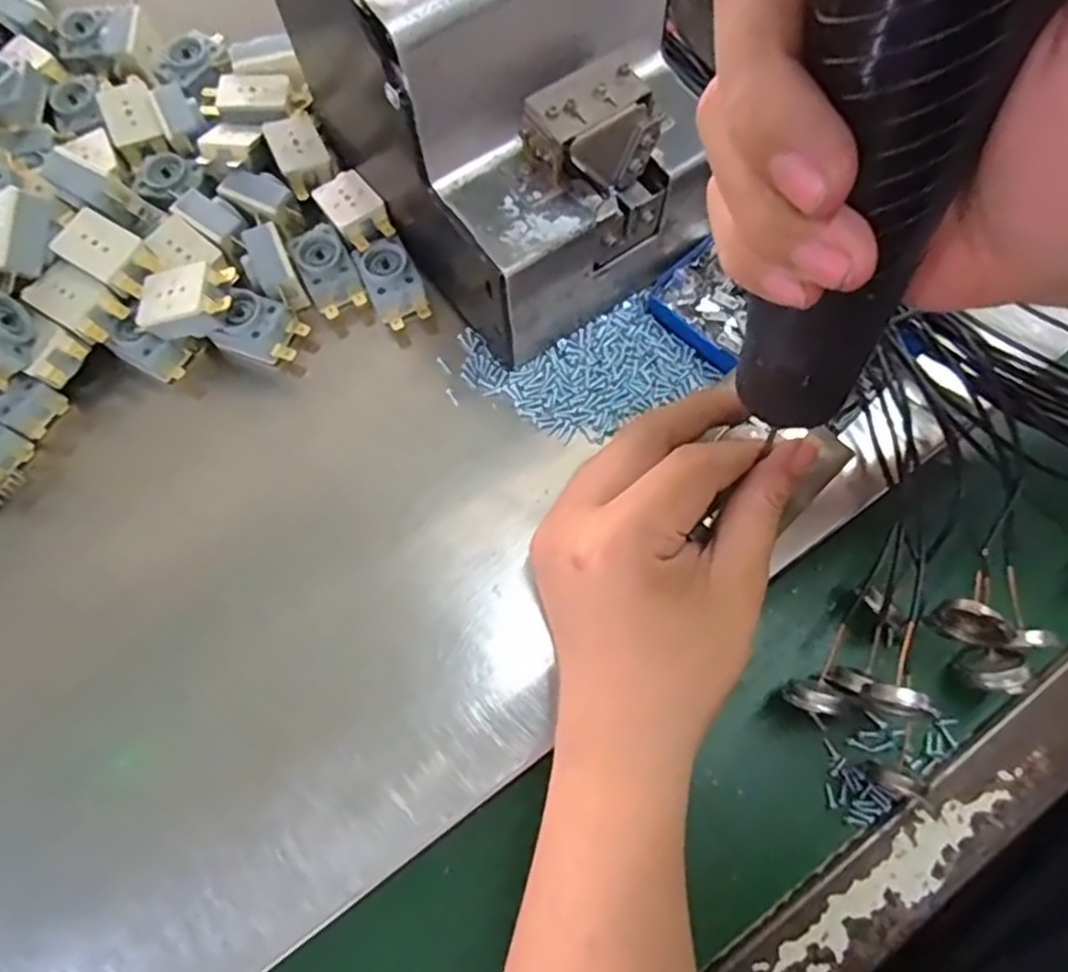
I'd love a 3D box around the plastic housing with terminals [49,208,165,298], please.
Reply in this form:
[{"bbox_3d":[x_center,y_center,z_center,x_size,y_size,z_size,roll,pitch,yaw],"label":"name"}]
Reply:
[{"bbox_3d":[-0.201,-0.110,0.333,0.044,0.016,0.027,32,75,11],"label":"plastic housing with terminals"}]

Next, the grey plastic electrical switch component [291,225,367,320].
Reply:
[{"bbox_3d":[-0.104,-0.109,0.354,0.026,0.014,0.043,-27,73,-7],"label":"grey plastic electrical switch component"}]

